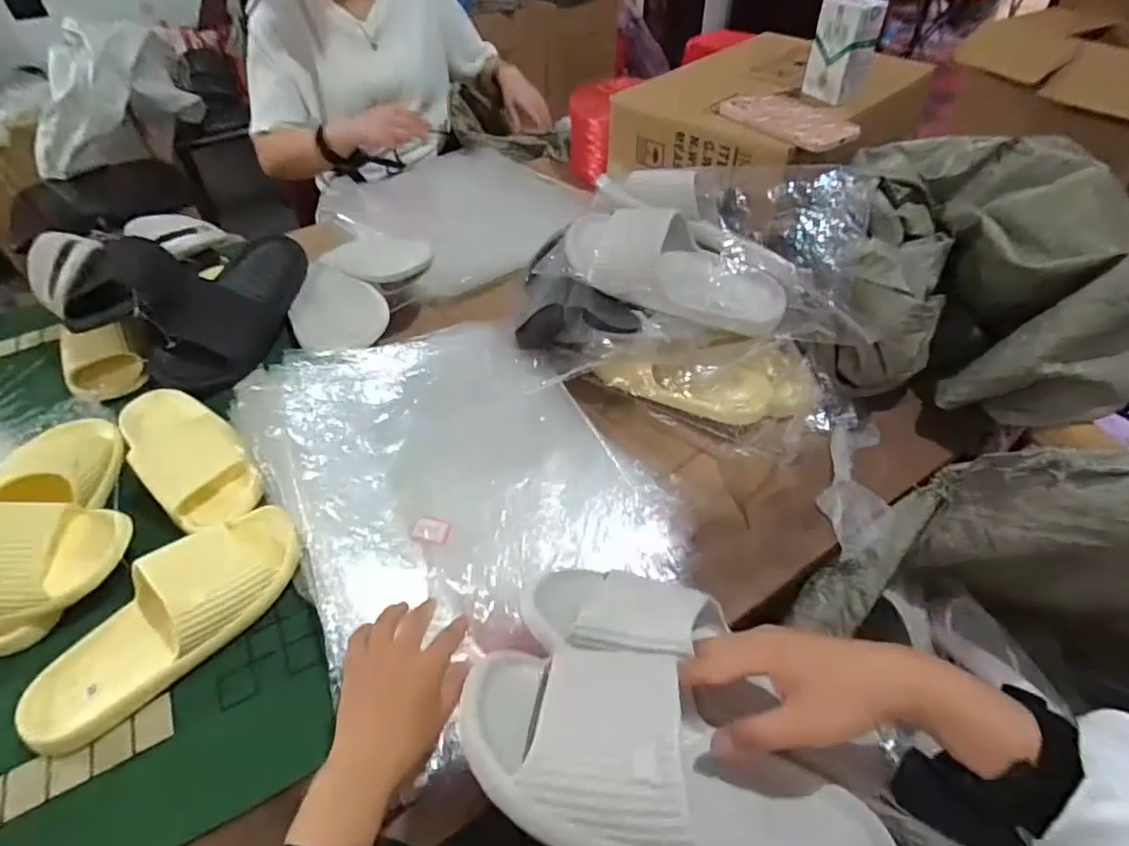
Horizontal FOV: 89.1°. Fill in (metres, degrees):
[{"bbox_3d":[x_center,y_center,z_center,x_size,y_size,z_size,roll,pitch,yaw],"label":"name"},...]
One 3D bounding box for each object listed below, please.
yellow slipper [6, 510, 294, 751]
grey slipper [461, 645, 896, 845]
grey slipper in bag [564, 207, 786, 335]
[{"bbox_3d":[-0.354,0.173,0.513,0.099,0.070,0.243,36,57,29],"label":"yellow slipper"},{"bbox_3d":[0.066,0.203,0.331,0.252,0.061,0.107,23,50,3],"label":"grey slipper"},{"bbox_3d":[0.125,-0.172,0.648,0.254,0.074,0.096,22,50,1],"label":"grey slipper in bag"}]

